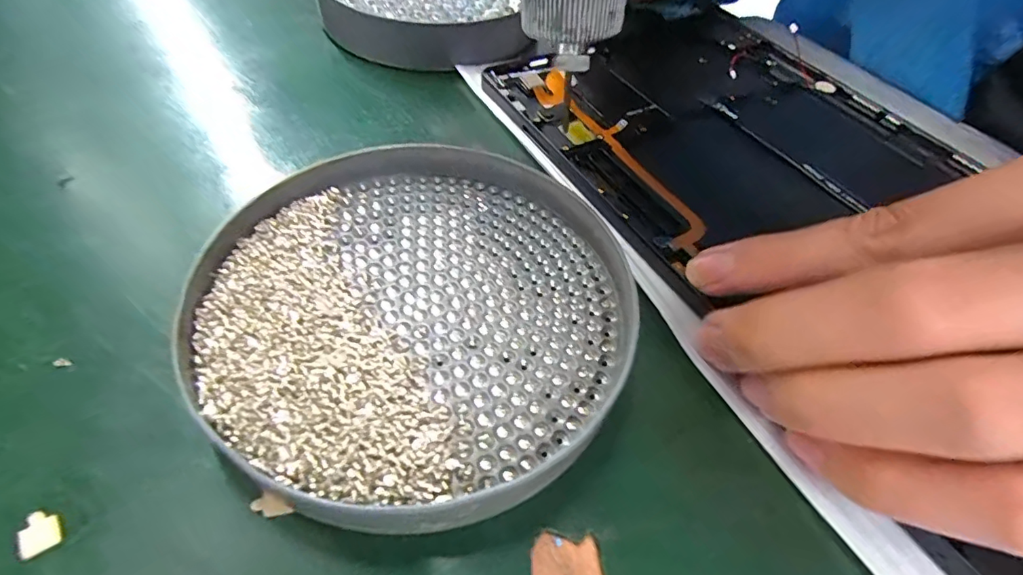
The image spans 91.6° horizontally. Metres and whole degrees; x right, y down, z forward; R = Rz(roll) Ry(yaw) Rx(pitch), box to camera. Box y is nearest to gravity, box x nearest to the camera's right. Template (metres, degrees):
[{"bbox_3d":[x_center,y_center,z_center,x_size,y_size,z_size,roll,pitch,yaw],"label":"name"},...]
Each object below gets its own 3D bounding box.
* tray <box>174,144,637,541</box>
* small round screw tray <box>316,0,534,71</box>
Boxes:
[{"bbox_3d":[-0.025,0.003,0.139,0.111,0.015,0.112,1,54,-2],"label":"tray"},{"bbox_3d":[-0.047,-0.153,0.255,0.100,0.018,0.116,-4,54,-7],"label":"small round screw tray"}]

